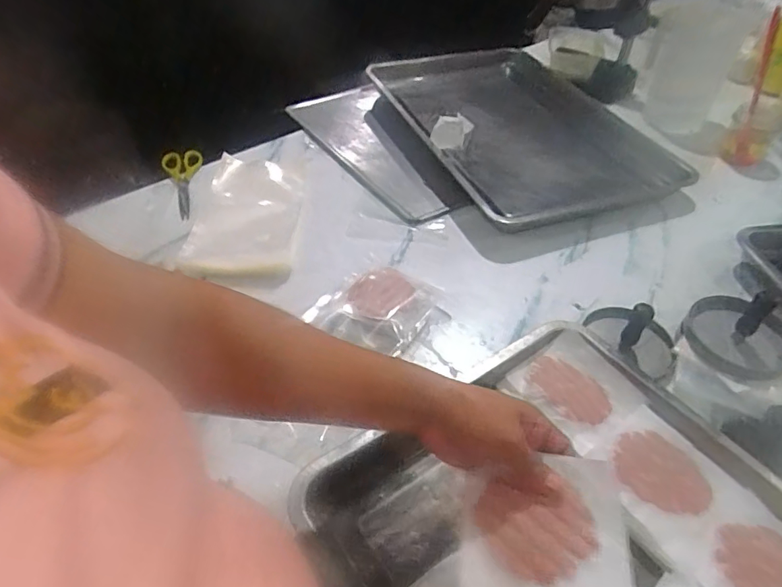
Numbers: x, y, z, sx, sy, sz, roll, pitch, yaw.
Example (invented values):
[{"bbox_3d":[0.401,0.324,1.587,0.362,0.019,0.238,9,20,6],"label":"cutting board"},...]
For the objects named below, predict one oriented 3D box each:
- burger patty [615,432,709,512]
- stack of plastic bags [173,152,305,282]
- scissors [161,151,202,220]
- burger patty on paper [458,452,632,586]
[{"bbox_3d":[0.264,0.171,0.498,0.086,0.009,0.080,19,45,18],"label":"burger patty"},{"bbox_3d":[-0.218,-0.122,0.794,0.151,0.038,0.274,1,42,-2],"label":"stack of plastic bags"},{"bbox_3d":[-0.336,-0.188,0.854,0.066,0.016,0.169,-20,53,-16],"label":"scissors"},{"bbox_3d":[0.113,0.171,0.369,0.115,0.025,0.105,9,42,6],"label":"burger patty on paper"}]

